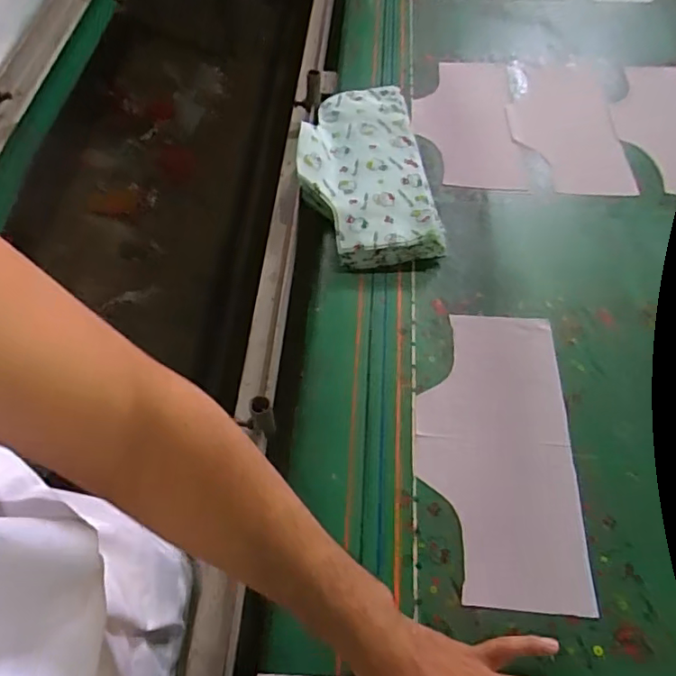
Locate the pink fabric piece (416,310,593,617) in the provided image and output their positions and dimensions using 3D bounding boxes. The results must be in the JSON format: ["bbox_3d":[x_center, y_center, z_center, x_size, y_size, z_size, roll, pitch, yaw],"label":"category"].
[{"bbox_3d":[0.156,0.105,0.557,0.150,0.009,0.303,3,57,3],"label":"pink fabric piece"}]

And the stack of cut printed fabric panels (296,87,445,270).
[{"bbox_3d":[0.032,-0.238,0.758,0.173,0.040,0.335,-7,56,-3],"label":"stack of cut printed fabric panels"}]

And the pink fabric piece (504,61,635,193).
[{"bbox_3d":[0.342,-0.328,0.843,0.158,0.012,0.327,5,55,2],"label":"pink fabric piece"}]

